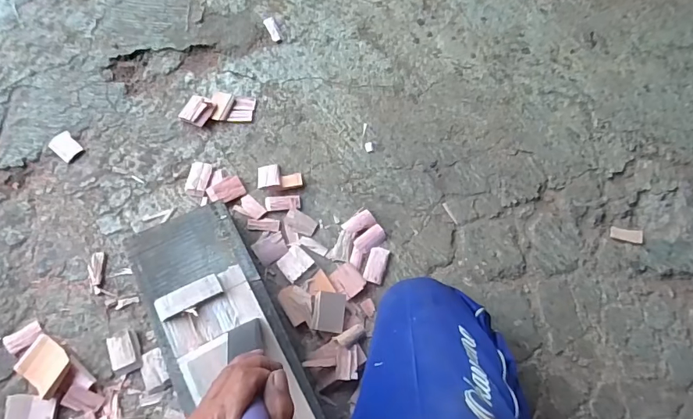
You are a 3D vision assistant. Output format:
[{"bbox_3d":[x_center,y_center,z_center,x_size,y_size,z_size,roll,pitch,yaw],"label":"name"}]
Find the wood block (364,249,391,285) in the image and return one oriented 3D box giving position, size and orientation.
[{"bbox_3d":[0.045,0.085,0.690,0.028,0.012,0.055,18,69,4],"label":"wood block"}]

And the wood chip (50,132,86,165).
[{"bbox_3d":[-0.459,-0.103,0.736,0.052,0.004,0.036,40,72,11],"label":"wood chip"}]

